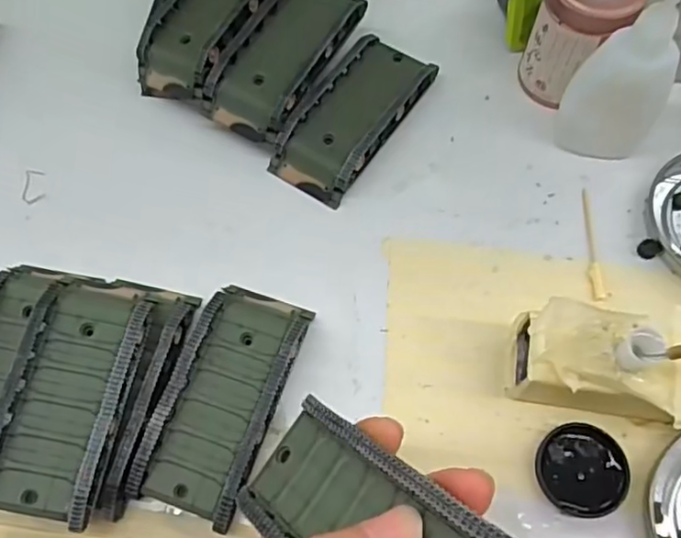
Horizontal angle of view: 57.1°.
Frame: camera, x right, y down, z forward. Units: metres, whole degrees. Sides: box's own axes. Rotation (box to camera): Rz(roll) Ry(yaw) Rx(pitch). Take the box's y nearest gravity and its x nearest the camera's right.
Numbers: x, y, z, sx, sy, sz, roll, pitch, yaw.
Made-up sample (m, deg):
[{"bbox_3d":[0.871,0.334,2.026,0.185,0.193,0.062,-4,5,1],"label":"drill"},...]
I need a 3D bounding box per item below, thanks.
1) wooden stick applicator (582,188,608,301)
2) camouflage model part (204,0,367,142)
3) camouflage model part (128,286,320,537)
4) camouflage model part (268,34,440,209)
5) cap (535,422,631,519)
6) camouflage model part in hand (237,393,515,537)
[{"bbox_3d":[0.120,-0.013,0.300,0.007,0.004,0.059,0,66,2],"label":"wooden stick applicator"},{"bbox_3d":[-0.029,-0.109,0.330,0.044,0.031,0.093,27,68,13],"label":"camouflage model part"},{"bbox_3d":[-0.048,0.053,0.265,0.045,0.019,0.096,17,66,9],"label":"camouflage model part"},{"bbox_3d":[0.007,-0.080,0.324,0.043,0.020,0.095,31,69,15],"label":"camouflage model part"},{"bbox_3d":[0.098,0.082,0.255,0.035,0.006,0.035,0,65,1],"label":"cap"},{"bbox_3d":[0.007,0.075,0.181,0.041,0.020,0.095,-47,41,-17],"label":"camouflage model part in hand"}]

